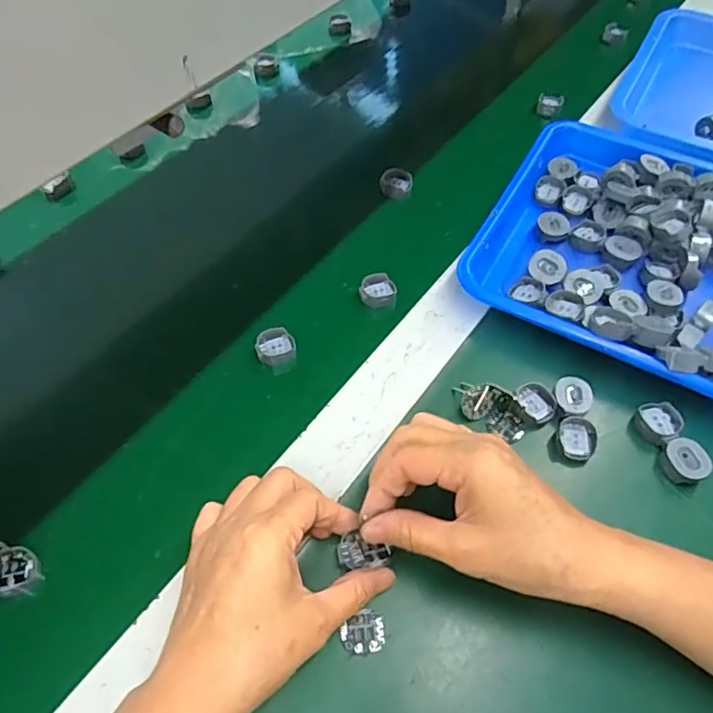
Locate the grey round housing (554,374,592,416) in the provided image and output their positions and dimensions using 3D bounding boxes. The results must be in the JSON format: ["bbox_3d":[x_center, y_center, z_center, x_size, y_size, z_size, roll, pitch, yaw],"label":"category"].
[{"bbox_3d":[0.150,0.029,0.394,0.025,0.015,0.026,0,55,0],"label":"grey round housing"}]

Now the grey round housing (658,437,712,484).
[{"bbox_3d":[0.213,0.069,0.369,0.024,0.018,0.027,-19,57,-13],"label":"grey round housing"}]

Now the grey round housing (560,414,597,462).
[{"bbox_3d":[0.149,0.057,0.382,0.023,0.016,0.029,-5,55,-3],"label":"grey round housing"}]

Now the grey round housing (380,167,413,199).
[{"bbox_3d":[0.038,-0.166,0.543,0.030,0.016,0.029,0,55,0],"label":"grey round housing"}]

